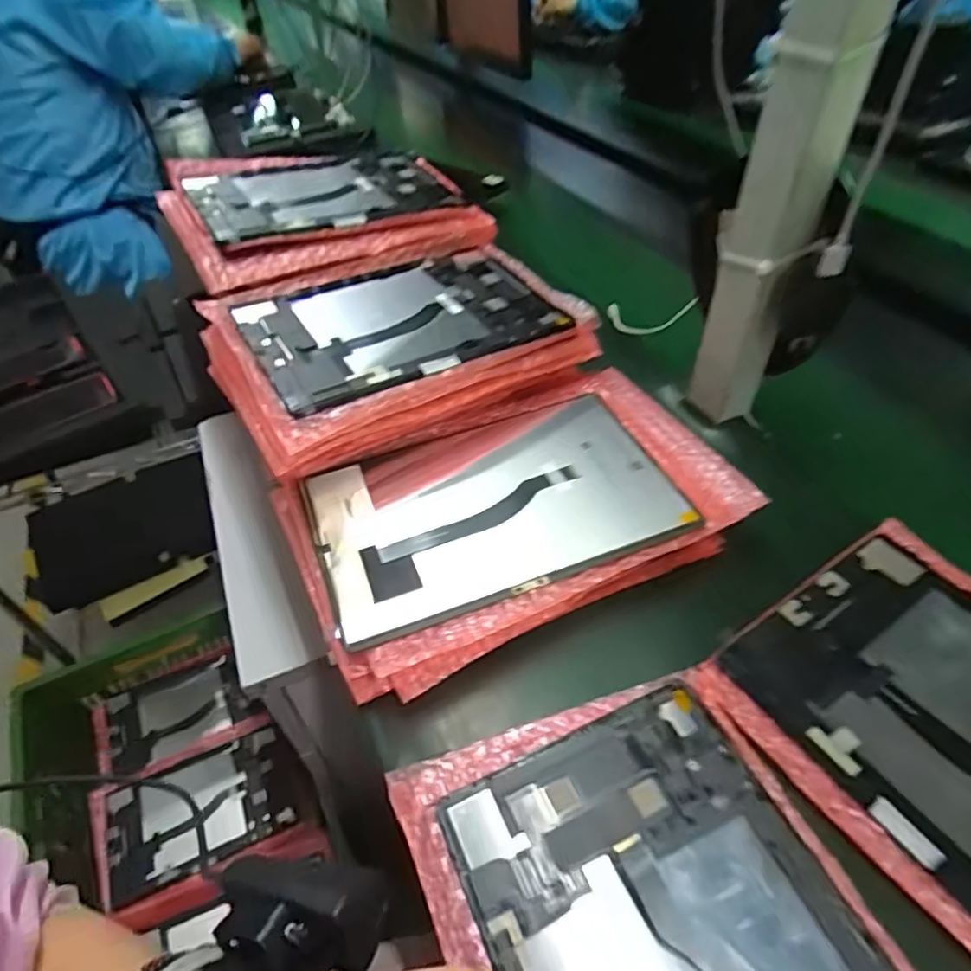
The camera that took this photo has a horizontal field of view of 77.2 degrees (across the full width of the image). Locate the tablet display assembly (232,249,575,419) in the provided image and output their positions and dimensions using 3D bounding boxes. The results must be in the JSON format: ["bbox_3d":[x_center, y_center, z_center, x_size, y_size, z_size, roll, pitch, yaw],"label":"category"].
[{"bbox_3d":[-0.071,-0.144,0.521,0.250,0.012,0.166,-23,51,-23],"label":"tablet display assembly"}]

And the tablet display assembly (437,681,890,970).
[{"bbox_3d":[0.097,0.225,0.268,0.157,0.006,0.244,-19,48,-15],"label":"tablet display assembly"}]

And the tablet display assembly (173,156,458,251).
[{"bbox_3d":[-0.164,-0.300,0.620,0.250,0.012,0.157,-20,53,-25],"label":"tablet display assembly"}]

